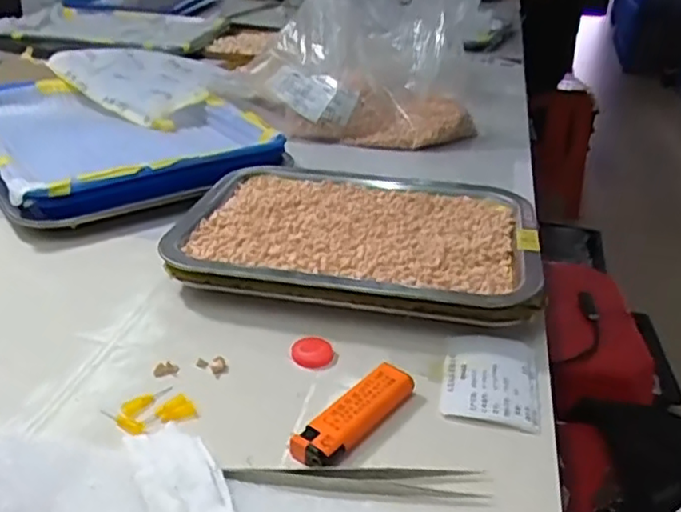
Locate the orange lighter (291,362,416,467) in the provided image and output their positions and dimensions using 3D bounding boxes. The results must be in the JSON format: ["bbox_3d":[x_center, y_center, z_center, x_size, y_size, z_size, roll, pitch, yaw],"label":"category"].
[{"bbox_3d":[0.008,0.085,0.341,0.024,0.015,0.078,23,36,32],"label":"orange lighter"}]

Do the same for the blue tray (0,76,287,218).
[{"bbox_3d":[-0.240,-0.126,0.667,0.244,0.048,0.329,-19,36,-32],"label":"blue tray"}]

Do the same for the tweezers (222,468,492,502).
[{"bbox_3d":[0.008,0.107,0.305,0.121,0.006,0.016,1,30,-3],"label":"tweezers"}]

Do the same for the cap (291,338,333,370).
[{"bbox_3d":[-0.017,0.059,0.395,0.023,0.006,0.023,2,30,-1],"label":"cap"}]

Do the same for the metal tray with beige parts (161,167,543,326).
[{"bbox_3d":[0.011,-0.014,0.501,0.272,0.036,0.196,7,30,7],"label":"metal tray with beige parts"}]

